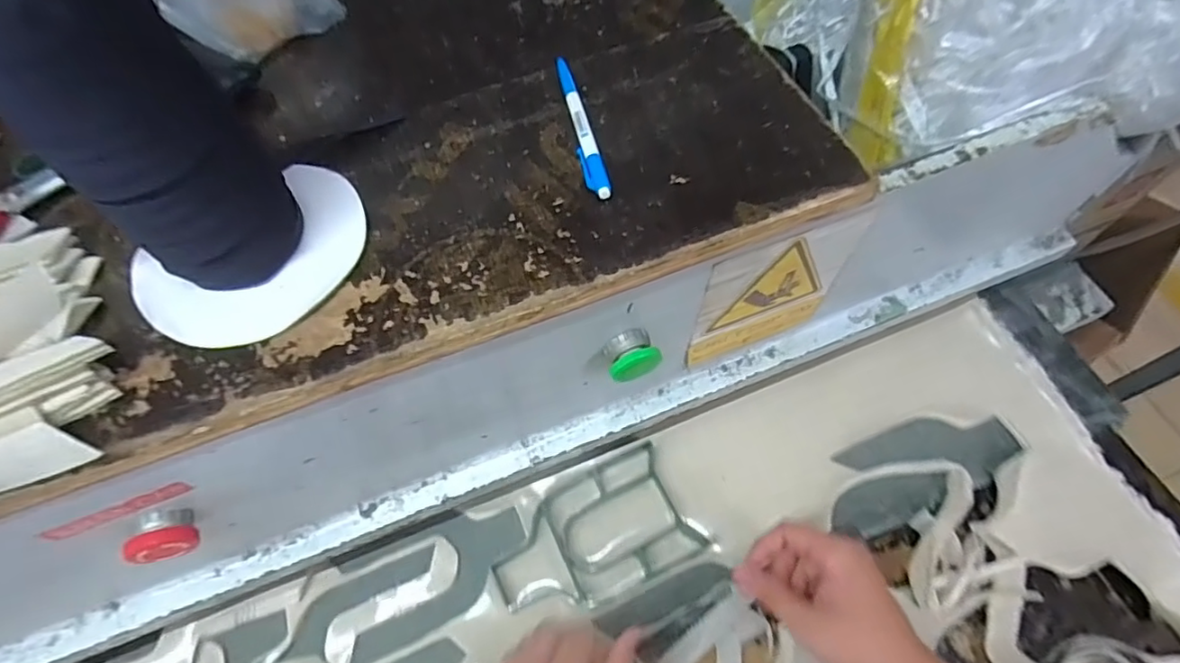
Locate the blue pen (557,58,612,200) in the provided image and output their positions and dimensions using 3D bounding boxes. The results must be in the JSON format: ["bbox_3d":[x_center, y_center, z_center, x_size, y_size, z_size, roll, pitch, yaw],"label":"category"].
[{"bbox_3d":[-0.007,-0.138,0.398,0.013,0.012,0.131,-13,64,-5],"label":"blue pen"}]

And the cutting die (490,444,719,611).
[{"bbox_3d":[0.004,0.184,0.549,0.187,0.020,0.111,-23,66,-8],"label":"cutting die"}]

